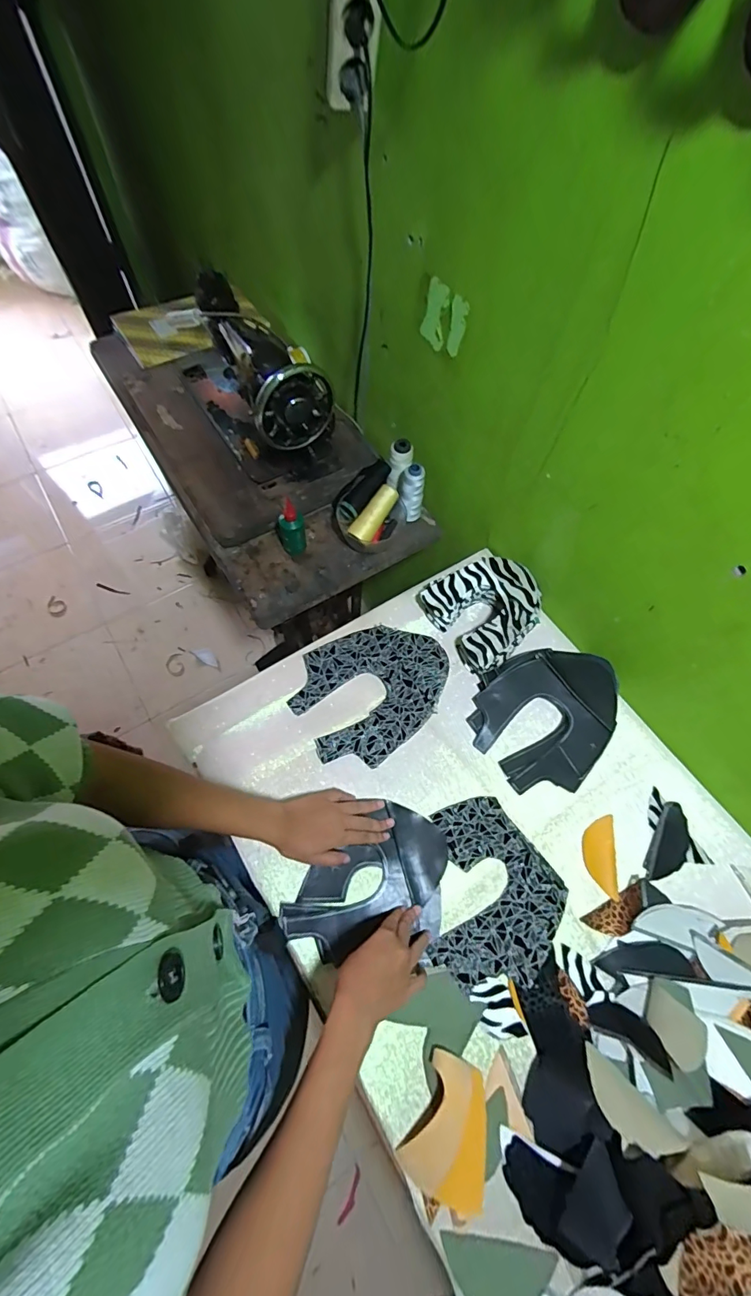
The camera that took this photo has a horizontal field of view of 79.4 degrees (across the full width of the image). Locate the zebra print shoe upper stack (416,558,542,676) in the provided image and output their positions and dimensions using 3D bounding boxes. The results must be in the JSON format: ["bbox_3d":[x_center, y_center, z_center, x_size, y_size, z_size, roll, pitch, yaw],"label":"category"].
[{"bbox_3d":[0.183,-0.065,0.746,0.164,0.075,0.170,-31,70,-16],"label":"zebra print shoe upper stack"}]

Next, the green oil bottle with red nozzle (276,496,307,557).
[{"bbox_3d":[-0.146,-0.207,0.794,0.047,0.099,0.047,-7,65,-7],"label":"green oil bottle with red nozzle"}]

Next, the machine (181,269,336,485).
[{"bbox_3d":[-0.237,-0.516,0.844,0.175,0.210,0.386,-27,69,-15],"label":"machine"}]

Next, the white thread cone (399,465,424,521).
[{"bbox_3d":[0.066,-0.282,0.820,0.045,0.103,0.047,5,64,-1],"label":"white thread cone"}]

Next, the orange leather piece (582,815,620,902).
[{"bbox_3d":[0.310,0.285,0.626,0.046,0.004,0.103,10,65,1],"label":"orange leather piece"}]

